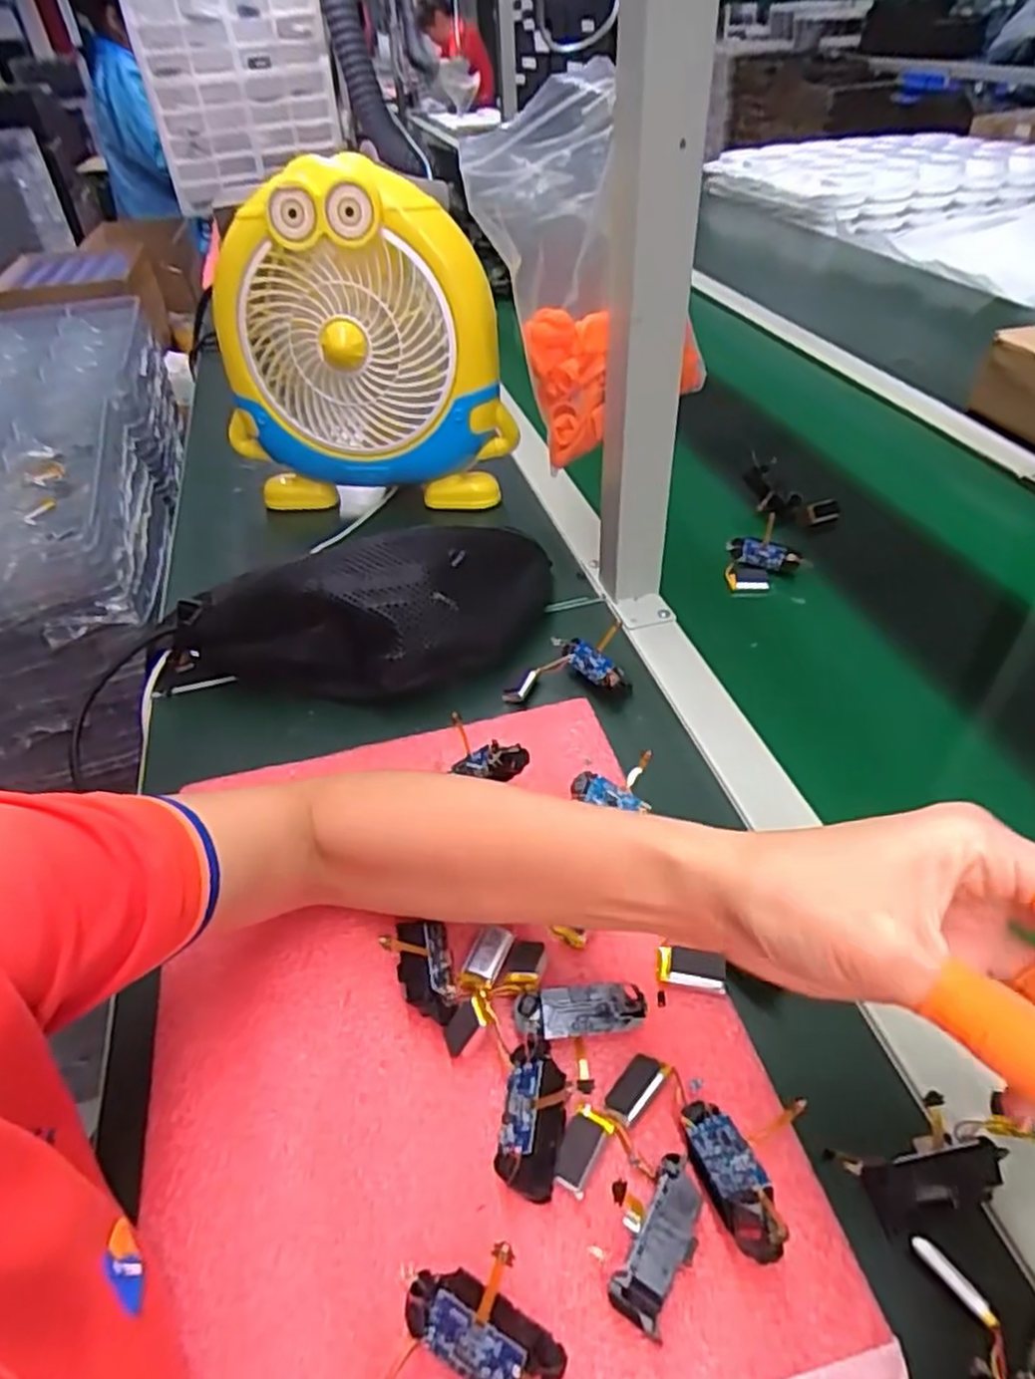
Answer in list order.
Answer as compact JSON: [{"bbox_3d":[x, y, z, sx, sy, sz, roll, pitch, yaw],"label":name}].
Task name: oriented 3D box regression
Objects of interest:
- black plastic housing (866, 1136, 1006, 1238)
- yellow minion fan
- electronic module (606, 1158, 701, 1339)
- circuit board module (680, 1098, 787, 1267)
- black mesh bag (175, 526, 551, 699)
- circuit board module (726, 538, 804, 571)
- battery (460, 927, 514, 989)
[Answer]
[{"bbox_3d":[0.163,0.190,0.289,0.052,0.013,0.019,-23,42,5],"label":"black plastic housing"},{"bbox_3d":[-0.139,-0.295,0.660,0.256,0.259,0.087,-1,42,4],"label":"yellow minion fan"},{"bbox_3d":[0.053,0.201,0.271,0.020,0.021,0.052,20,47,25],"label":"electronic module"},{"bbox_3d":[0.078,0.177,0.276,0.019,0.018,0.053,-14,30,-11],"label":"circuit board module"},{"bbox_3d":[-0.101,-0.055,0.529,0.271,0.087,0.109,-15,43,-13],"label":"black mesh bag"},{"bbox_3d":[0.204,-0.110,0.619,0.058,0.024,0.012,14,44,19],"label":"circuit board module"},{"bbox_3d":[-0.014,0.127,0.355,0.015,0.005,0.031,13,44,19],"label":"battery"}]

